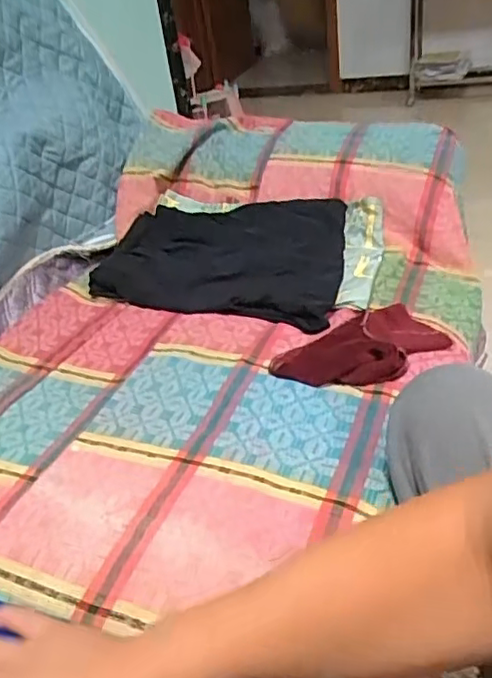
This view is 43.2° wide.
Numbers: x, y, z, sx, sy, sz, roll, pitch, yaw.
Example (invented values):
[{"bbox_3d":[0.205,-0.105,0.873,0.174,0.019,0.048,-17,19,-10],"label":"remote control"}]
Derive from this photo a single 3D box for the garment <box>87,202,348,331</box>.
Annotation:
[{"bbox_3d":[-0.040,-0.130,0.951,0.372,0.043,0.319,1,34,16],"label":"garment"}]

